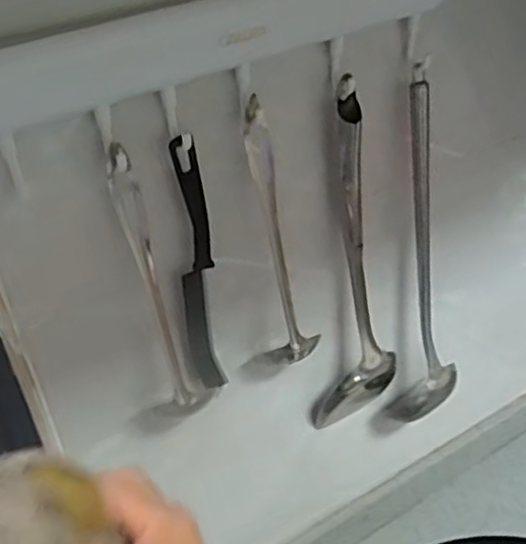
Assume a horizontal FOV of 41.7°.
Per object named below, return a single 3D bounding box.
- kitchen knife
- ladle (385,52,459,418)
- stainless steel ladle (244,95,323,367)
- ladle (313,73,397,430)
[{"bbox_3d":[-0.051,0.001,0.530,0.028,0.214,0.019,-8,32,-2],"label":"kitchen knife"},{"bbox_3d":[0.153,-0.003,0.650,0.060,0.355,0.060,12,36,27],"label":"ladle"},{"bbox_3d":[0.013,-0.021,0.546,0.049,0.220,0.037,-5,32,2],"label":"stainless steel ladle"},{"bbox_3d":[0.082,-0.002,0.642,0.079,0.353,0.071,0,32,11],"label":"ladle"}]

